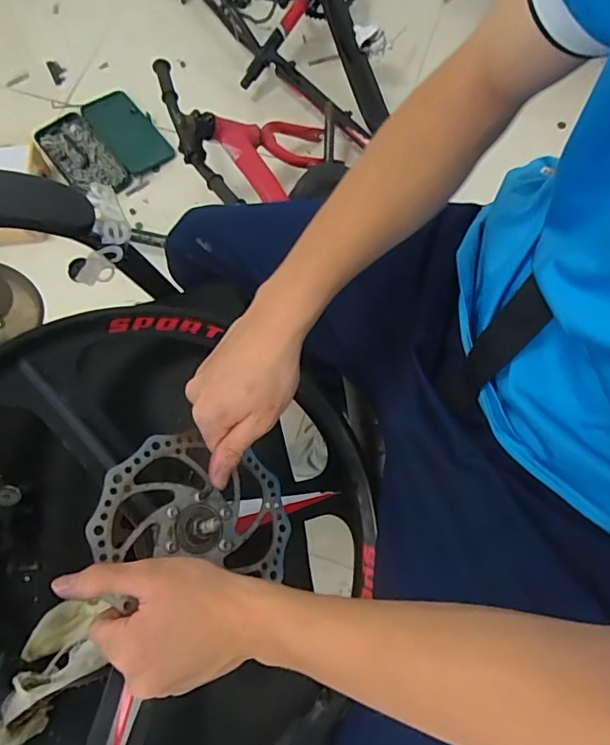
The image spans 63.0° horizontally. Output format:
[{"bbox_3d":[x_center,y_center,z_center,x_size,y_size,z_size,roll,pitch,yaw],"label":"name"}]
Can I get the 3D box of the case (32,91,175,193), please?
[{"bbox_3d":[-0.464,-0.527,1.167,0.247,0.046,0.249,-34,74,-9],"label":"case"}]

